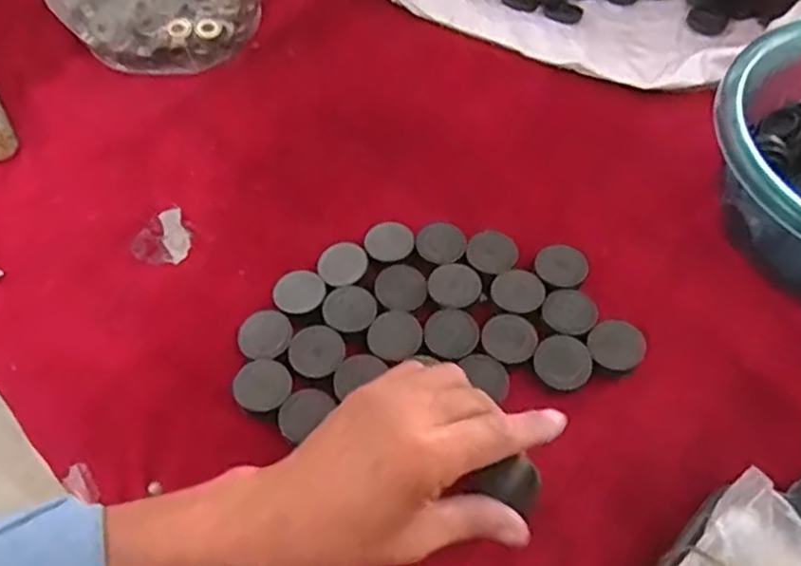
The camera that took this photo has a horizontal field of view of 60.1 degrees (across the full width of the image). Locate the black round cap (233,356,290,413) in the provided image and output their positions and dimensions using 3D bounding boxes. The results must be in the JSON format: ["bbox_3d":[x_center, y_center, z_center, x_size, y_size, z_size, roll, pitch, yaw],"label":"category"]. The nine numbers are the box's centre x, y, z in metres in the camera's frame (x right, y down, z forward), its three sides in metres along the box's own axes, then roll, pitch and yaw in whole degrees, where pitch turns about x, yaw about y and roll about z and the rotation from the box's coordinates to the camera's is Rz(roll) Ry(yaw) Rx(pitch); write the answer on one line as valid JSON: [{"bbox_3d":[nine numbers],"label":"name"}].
[{"bbox_3d":[-0.080,0.059,0.401,0.031,0.005,0.033,-1,56,1],"label":"black round cap"}]

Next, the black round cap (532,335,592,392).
[{"bbox_3d":[0.096,0.046,0.406,0.032,0.004,0.033,-1,56,1],"label":"black round cap"}]

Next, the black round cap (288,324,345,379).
[{"bbox_3d":[-0.050,0.040,0.411,0.032,0.004,0.033,-1,56,1],"label":"black round cap"}]

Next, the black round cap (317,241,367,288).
[{"bbox_3d":[-0.037,-0.009,0.455,0.030,0.016,0.037,1,56,3],"label":"black round cap"}]

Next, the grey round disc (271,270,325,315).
[{"bbox_3d":[-0.063,0.010,0.444,0.031,0.018,0.030,-1,56,1],"label":"grey round disc"}]

